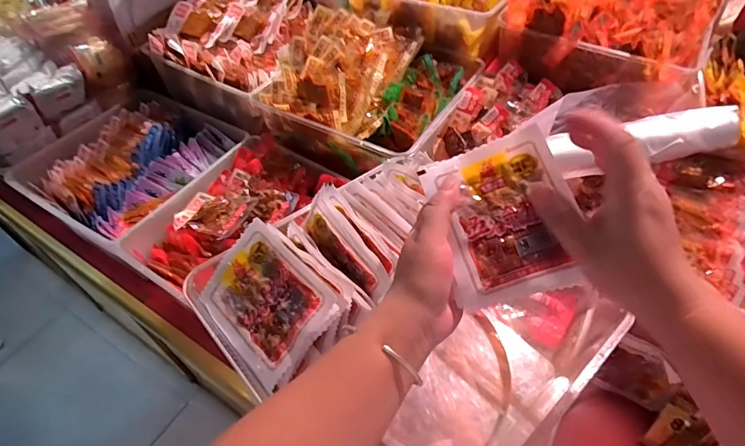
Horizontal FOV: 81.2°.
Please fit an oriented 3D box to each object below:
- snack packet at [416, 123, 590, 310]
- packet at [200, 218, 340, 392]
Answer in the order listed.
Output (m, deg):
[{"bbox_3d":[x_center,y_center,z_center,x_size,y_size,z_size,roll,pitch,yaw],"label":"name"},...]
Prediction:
[{"bbox_3d":[0.093,-0.005,0.310,0.092,0.011,0.114,-18,72,7],"label":"snack packet"},{"bbox_3d":[-0.091,0.064,0.366,0.110,0.007,0.093,42,97,24],"label":"packet"}]

